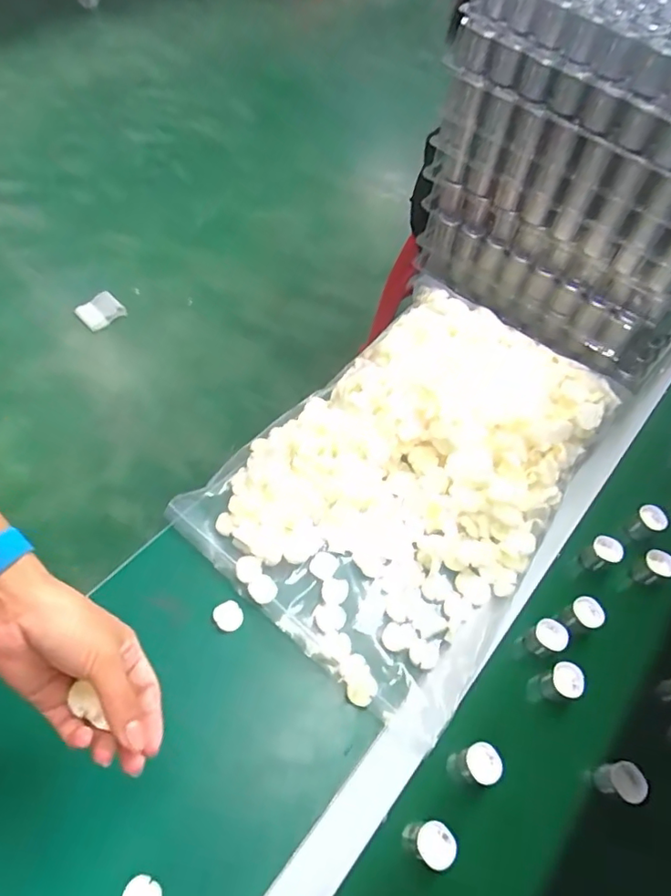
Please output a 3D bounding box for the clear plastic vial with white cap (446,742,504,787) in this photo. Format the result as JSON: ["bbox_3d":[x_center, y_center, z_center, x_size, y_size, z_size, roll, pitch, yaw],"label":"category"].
[{"bbox_3d":[0.124,0.290,0.504,0.032,0.080,0.031,2,56,-4],"label":"clear plastic vial with white cap"}]

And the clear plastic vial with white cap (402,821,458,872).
[{"bbox_3d":[0.078,0.334,0.469,0.030,0.071,0.030,2,56,-4],"label":"clear plastic vial with white cap"}]

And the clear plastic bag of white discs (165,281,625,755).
[{"bbox_3d":[0.087,0.021,0.589,0.335,0.125,0.409,39,61,19],"label":"clear plastic bag of white discs"}]

